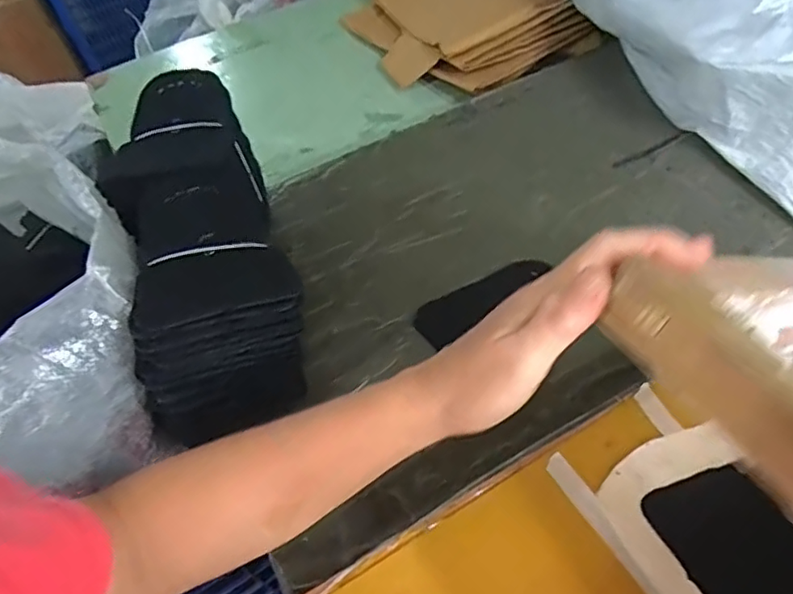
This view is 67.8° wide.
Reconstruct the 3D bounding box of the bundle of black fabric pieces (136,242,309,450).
[{"bbox_3d":[-0.126,0.027,0.430,0.126,0.122,0.077,-22,53,-9],"label":"bundle of black fabric pieces"}]

